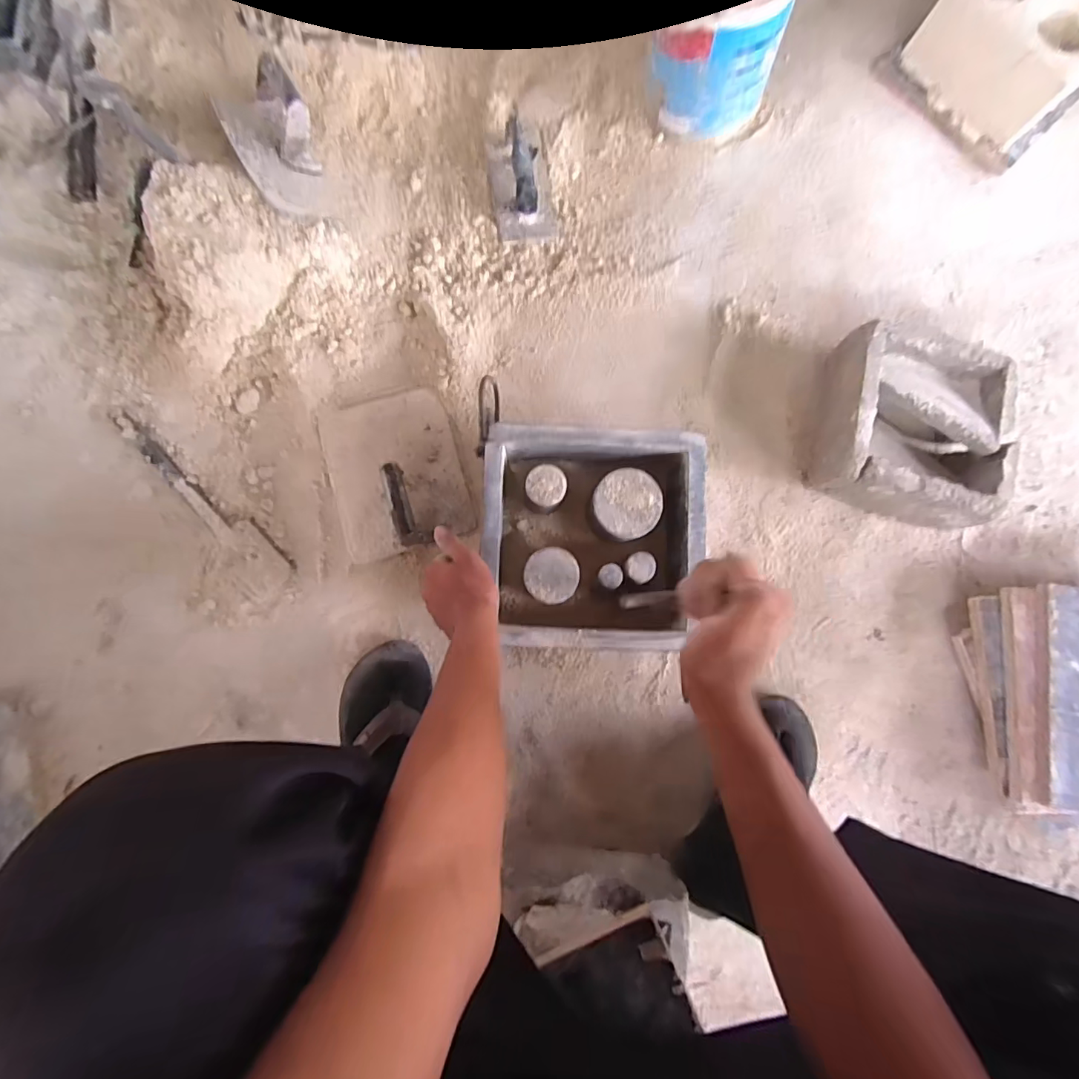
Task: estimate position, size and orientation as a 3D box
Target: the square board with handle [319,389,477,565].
[{"bbox_3d":[-0.187,-0.090,0.642,0.168,0.055,0.207,-16,86,-3],"label":"square board with handle"}]

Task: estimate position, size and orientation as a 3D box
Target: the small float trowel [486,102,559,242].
[{"bbox_3d":[-0.025,-0.512,0.703,0.083,0.068,0.178,-8,85,-2],"label":"small float trowel"}]

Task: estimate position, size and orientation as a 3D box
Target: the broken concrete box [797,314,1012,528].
[{"bbox_3d":[0.463,-0.138,0.645,0.195,0.098,0.210,12,85,-1],"label":"broken concrete box"}]

